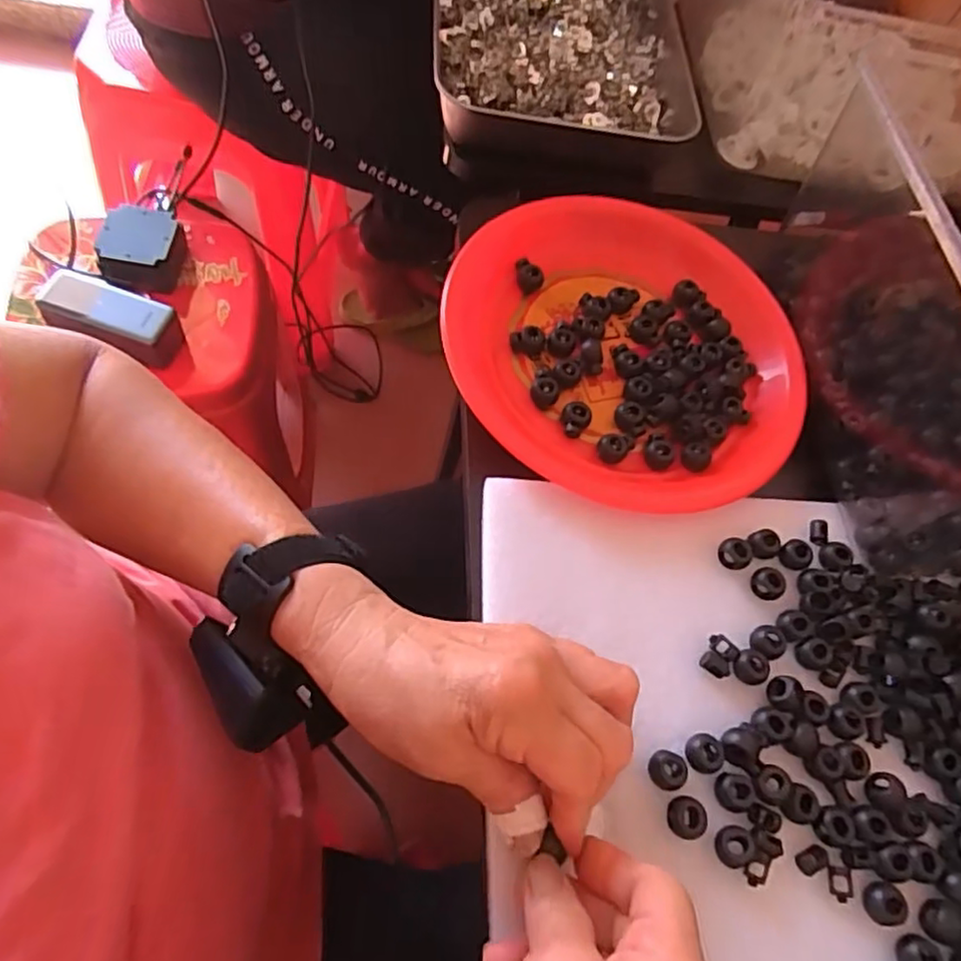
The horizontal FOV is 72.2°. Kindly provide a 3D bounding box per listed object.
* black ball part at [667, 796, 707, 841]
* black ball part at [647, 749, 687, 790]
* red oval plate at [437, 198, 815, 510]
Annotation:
[{"bbox_3d":[0.094,0.154,0.302,0.016,0.010,0.017,6,64,-8],"label":"black ball part"},{"bbox_3d":[0.088,0.137,0.312,0.016,0.013,0.017,4,65,-9],"label":"black ball part"},{"bbox_3d":[0.093,-0.088,0.421,0.231,0.029,0.227,36,64,7],"label":"red oval plate"}]

